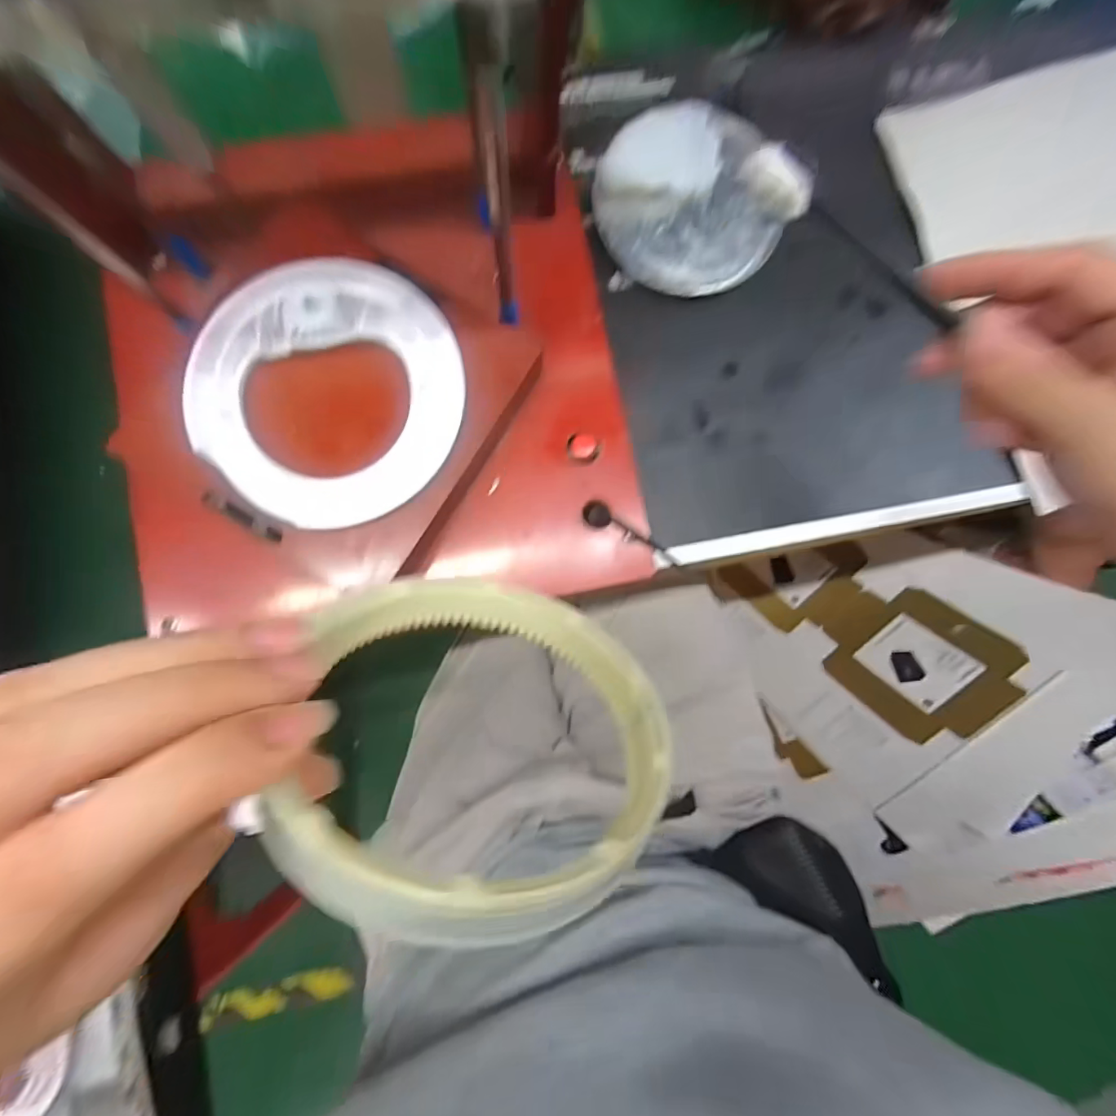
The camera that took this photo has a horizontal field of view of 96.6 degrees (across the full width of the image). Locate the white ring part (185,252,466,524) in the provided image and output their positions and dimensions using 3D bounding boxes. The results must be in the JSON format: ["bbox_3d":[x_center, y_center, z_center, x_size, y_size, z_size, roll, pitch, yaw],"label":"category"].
[{"bbox_3d":[-0.117,-0.086,0.251,0.133,0.012,0.137,0,85,-2],"label":"white ring part"}]

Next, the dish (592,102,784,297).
[{"bbox_3d":[0.089,-0.246,0.344,0.118,0.019,0.121,0,85,-2],"label":"dish"}]

